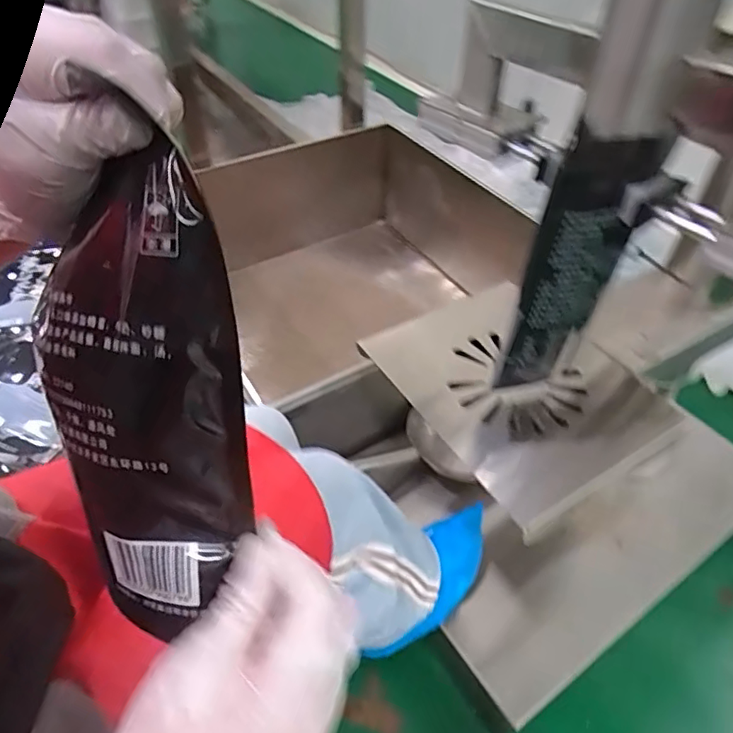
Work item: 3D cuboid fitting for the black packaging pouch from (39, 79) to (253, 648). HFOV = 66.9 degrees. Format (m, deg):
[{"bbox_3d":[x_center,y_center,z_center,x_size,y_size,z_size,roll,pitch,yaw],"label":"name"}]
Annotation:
[{"bbox_3d":[-0.096,0.021,0.240,0.100,0.206,0.023,6,15,22],"label":"black packaging pouch"}]

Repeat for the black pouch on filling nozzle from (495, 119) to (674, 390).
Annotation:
[{"bbox_3d":[0.174,-0.077,0.493,0.071,0.244,0.068,28,51,23],"label":"black pouch on filling nozzle"}]

